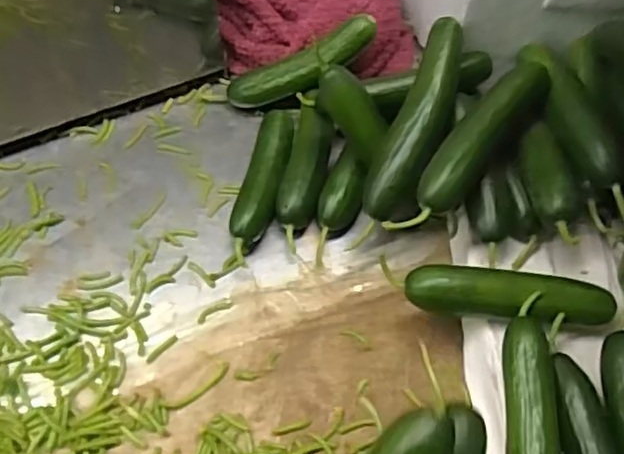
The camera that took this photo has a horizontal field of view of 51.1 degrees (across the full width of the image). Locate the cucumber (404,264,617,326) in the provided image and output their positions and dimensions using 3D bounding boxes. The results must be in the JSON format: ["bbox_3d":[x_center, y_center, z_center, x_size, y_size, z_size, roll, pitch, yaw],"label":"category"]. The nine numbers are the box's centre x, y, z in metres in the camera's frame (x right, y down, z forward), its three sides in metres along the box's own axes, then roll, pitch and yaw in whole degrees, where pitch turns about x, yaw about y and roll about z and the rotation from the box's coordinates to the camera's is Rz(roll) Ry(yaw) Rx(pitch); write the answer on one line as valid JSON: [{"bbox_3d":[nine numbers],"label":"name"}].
[{"bbox_3d":[0.128,0.044,0.422,0.130,0.023,0.026,7,59,2],"label":"cucumber"}]

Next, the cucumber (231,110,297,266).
[{"bbox_3d":[-0.038,-0.032,0.510,0.029,0.030,0.129,11,59,4],"label":"cucumber"}]

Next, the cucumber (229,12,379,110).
[{"bbox_3d":[-0.008,-0.132,0.540,0.135,0.023,0.029,-23,58,20],"label":"cucumber"}]

